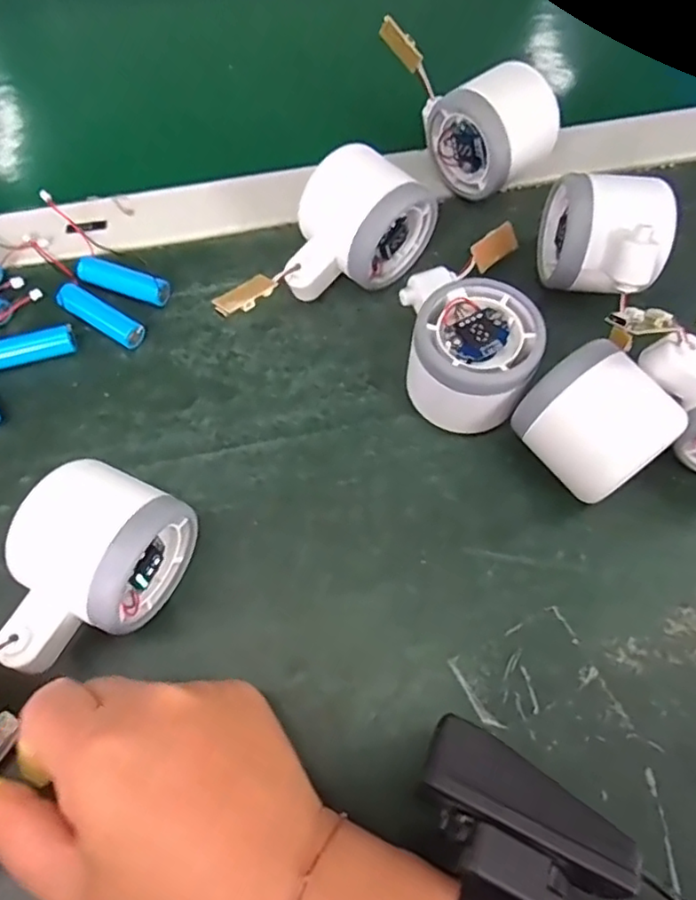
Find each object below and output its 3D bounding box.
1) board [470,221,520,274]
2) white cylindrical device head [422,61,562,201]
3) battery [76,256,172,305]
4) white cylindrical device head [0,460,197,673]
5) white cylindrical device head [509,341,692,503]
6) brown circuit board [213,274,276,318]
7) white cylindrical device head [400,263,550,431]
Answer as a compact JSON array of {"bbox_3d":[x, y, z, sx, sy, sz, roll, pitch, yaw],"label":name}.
[{"bbox_3d":[0.080,-0.111,0.341,0.031,0.004,0.015,-38,111,-15],"label":"board"},{"bbox_3d":[0.085,-0.186,0.365,0.054,0.059,0.059,-38,71,-16],"label":"white cylindrical device head"},{"bbox_3d":[-0.125,-0.092,0.342,0.050,0.014,0.015,17,66,7],"label":"battery"},{"bbox_3d":[-0.107,0.050,0.258,0.052,0.057,0.081,26,68,11],"label":"white cylindrical device head"},{"bbox_3d":[0.111,-0.009,0.285,0.053,0.060,0.055,-35,70,-15],"label":"white cylindrical device head"},{"bbox_3d":[-0.050,-0.076,0.304,0.032,0.006,0.015,-39,71,-16],"label":"brown circuit board"},{"bbox_3d":[0.057,-0.043,0.304,0.060,0.052,0.065,0,65,0],"label":"white cylindrical device head"}]

